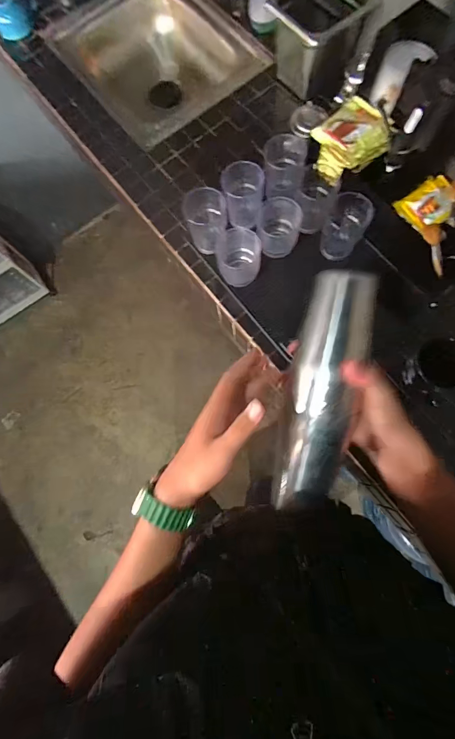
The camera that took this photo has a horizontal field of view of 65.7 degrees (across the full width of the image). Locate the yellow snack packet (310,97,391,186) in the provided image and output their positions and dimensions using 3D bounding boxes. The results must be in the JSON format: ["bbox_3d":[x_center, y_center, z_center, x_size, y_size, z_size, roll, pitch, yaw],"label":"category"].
[{"bbox_3d":[0.225,-0.440,0.672,0.138,0.046,0.122,-33,77,-3],"label":"yellow snack packet"}]

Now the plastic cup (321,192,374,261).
[{"bbox_3d":[0.227,-0.273,0.679,0.076,0.094,0.085,21,80,9],"label":"plastic cup"}]

